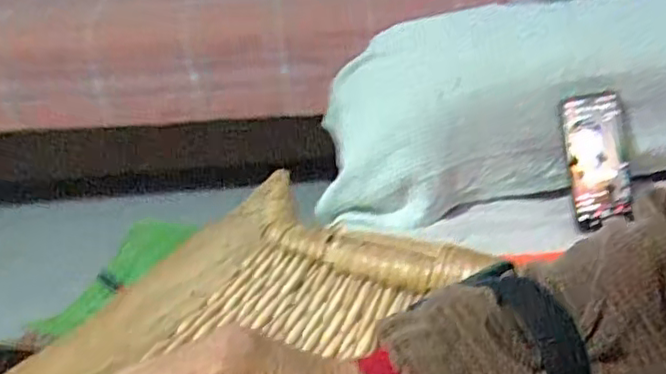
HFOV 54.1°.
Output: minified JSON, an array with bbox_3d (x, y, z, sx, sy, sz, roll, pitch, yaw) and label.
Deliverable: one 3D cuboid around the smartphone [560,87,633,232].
[{"bbox_3d":[0.317,-0.032,0.782,0.083,0.158,0.011,-13,8,-13],"label":"smartphone"}]

